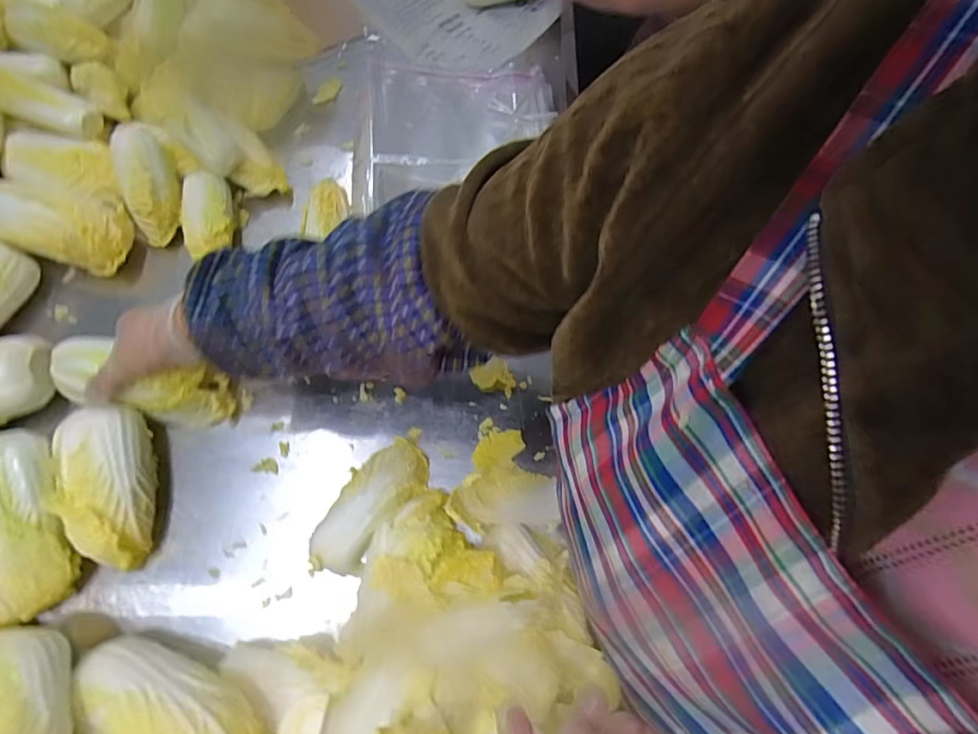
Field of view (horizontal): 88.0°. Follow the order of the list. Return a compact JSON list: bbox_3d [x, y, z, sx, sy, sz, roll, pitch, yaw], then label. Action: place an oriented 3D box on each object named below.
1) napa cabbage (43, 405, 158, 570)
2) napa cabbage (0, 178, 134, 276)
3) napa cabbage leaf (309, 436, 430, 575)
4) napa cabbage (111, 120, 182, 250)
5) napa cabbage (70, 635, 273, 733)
[{"bbox_3d":[-0.332,0.107,0.452,0.062,0.072,0.135,-18,71,-9],"label":"napa cabbage"},{"bbox_3d":[-0.451,-0.154,0.528,0.146,0.062,0.074,11,69,1],"label":"napa cabbage"},{"bbox_3d":[-0.112,0.126,0.465,0.058,0.037,0.136,35,72,12],"label":"napa cabbage leaf"},{"bbox_3d":[-0.369,-0.196,0.546,0.049,0.052,0.121,-9,103,-5],"label":"napa cabbage"},{"bbox_3d":[-0.241,0.262,0.389,0.145,0.071,0.057,18,70,4],"label":"napa cabbage"}]

